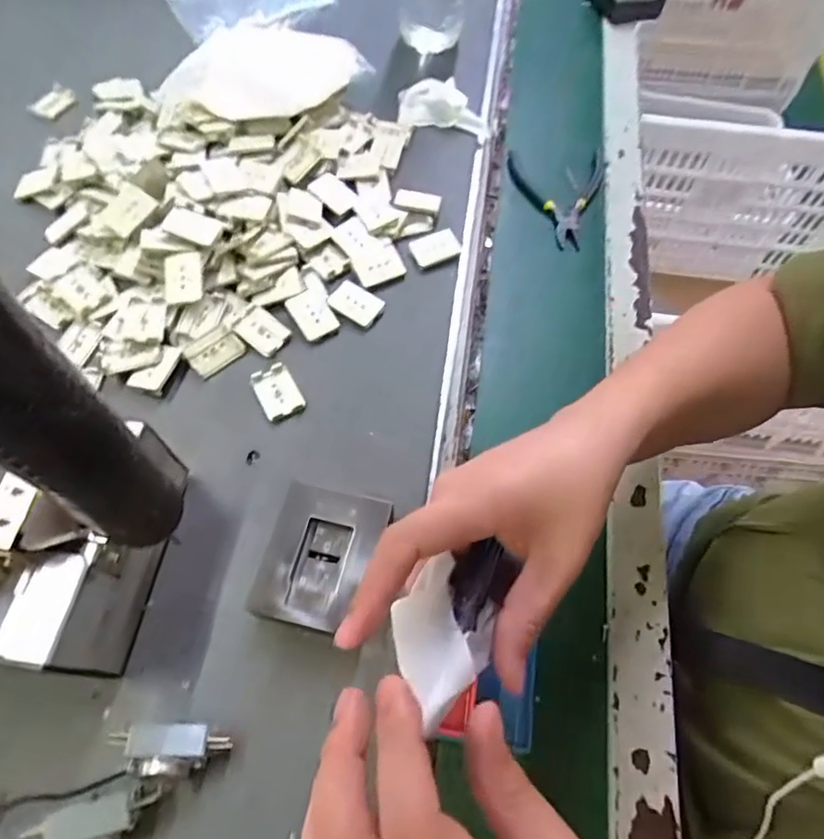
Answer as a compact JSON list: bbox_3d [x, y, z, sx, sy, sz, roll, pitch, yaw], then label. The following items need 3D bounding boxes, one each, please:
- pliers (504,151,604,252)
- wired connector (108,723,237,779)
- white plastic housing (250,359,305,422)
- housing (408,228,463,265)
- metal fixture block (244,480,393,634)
[{"bbox_3d":[0.146,-0.210,0.553,0.094,0.013,0.118,-3,63,-4],"label":"pliers"},{"bbox_3d":[-0.121,0.166,0.292,0.057,0.017,0.023,13,63,-21],"label":"wired connector"},{"bbox_3d":[-0.095,-0.019,0.410,0.028,0.008,0.040,-28,67,-16],"label":"white plastic housing"},{"bbox_3d":[0.019,-0.140,0.473,0.039,0.004,0.024,-29,86,-6],"label":"housing"},{"bbox_3d":[-0.053,0.083,0.349,0.062,0.030,0.081,15,63,5],"label":"metal fixture block"}]

